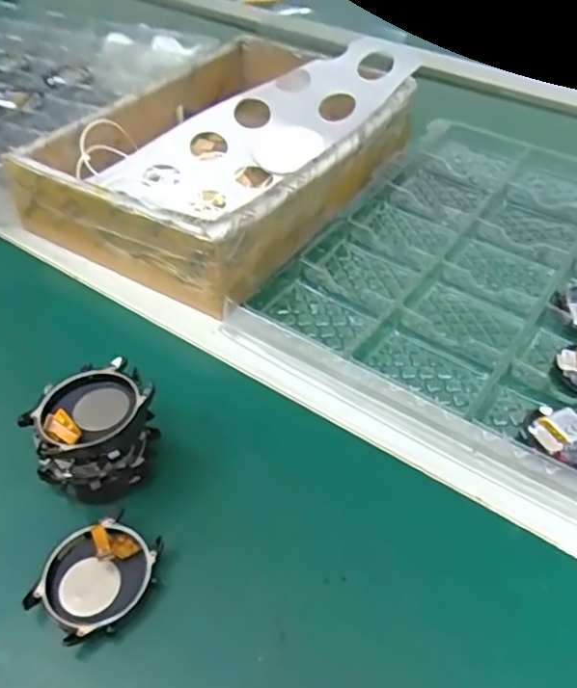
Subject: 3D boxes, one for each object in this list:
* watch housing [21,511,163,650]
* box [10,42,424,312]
[{"bbox_3d":[-0.081,0.098,0.265,0.043,0.012,0.049,28,51,24],"label":"watch housing"},{"bbox_3d":[-0.040,-0.152,0.473,0.187,0.058,0.278,26,50,22],"label":"box"}]

